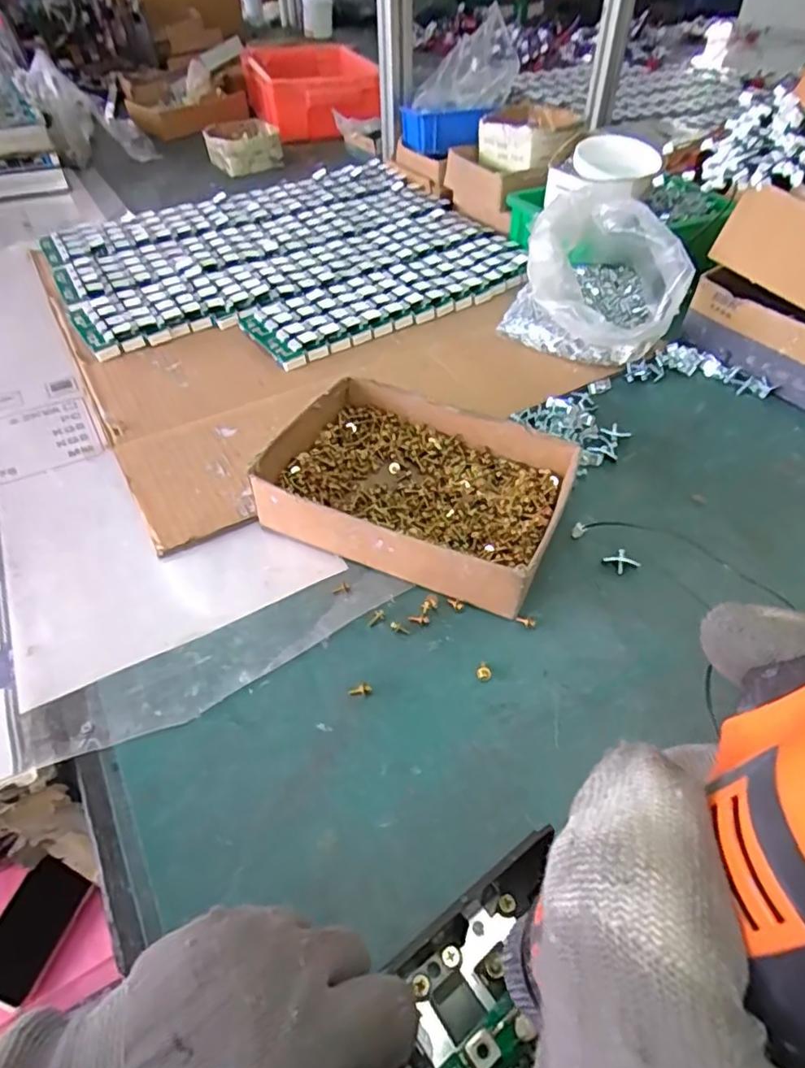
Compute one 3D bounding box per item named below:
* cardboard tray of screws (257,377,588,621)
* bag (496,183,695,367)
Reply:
[{"bbox_3d":[0.011,-0.035,0.445,0.205,0.048,0.156,21,51,17],"label":"cardboard tray of screws"},{"bbox_3d":[0.201,-0.254,0.594,0.148,0.116,0.140,33,55,26],"label":"bag"}]

